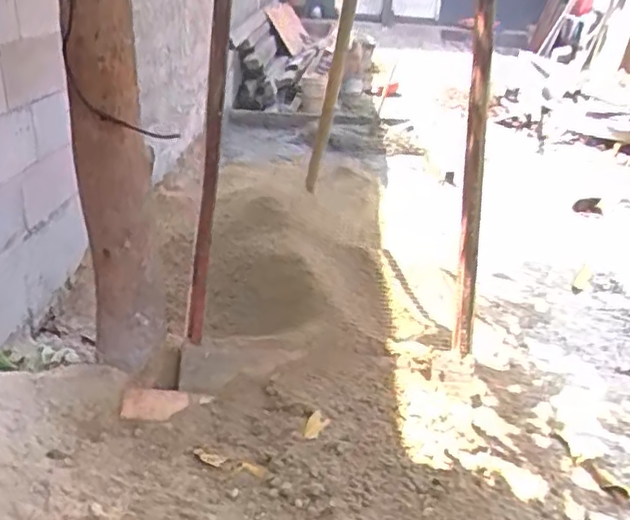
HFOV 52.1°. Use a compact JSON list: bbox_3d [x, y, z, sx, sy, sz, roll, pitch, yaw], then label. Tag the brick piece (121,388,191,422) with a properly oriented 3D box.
[{"bbox_3d":[-0.450,0.408,1.807,0.179,0.026,0.087,5,64,-7],"label":"brick piece"}]

